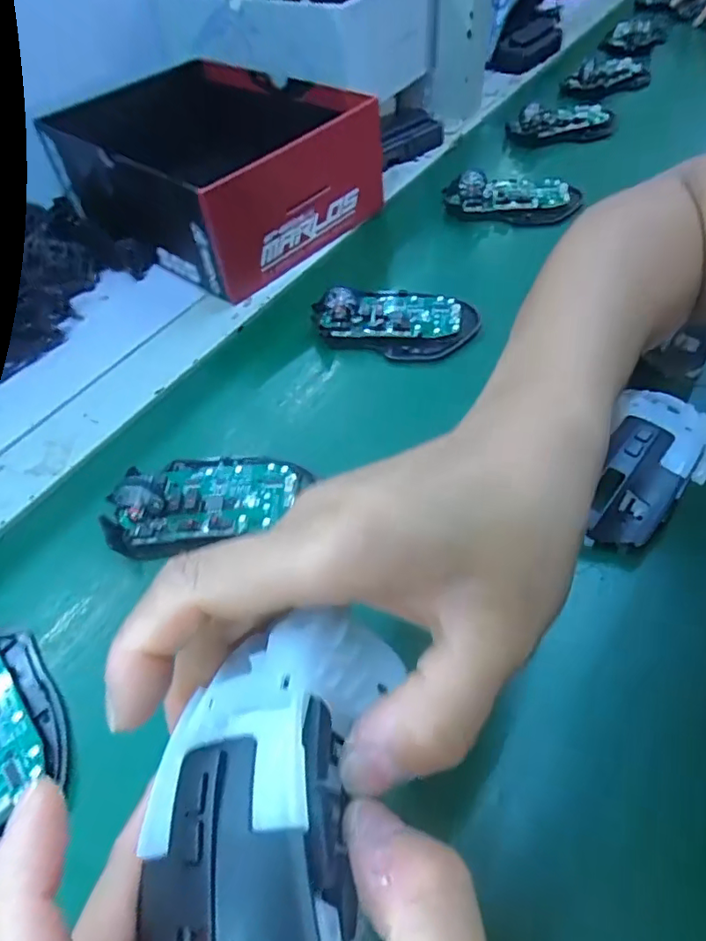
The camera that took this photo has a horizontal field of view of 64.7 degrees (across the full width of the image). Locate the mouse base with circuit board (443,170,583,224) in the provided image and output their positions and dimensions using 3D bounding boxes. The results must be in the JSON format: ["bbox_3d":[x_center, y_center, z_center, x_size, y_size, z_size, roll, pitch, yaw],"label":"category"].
[{"bbox_3d":[0.140,-0.246,0.493,0.114,0.031,0.062,10,53,14],"label":"mouse base with circuit board"}]

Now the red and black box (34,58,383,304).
[{"bbox_3d":[-0.125,-0.277,0.507,0.252,0.090,0.196,33,61,27],"label":"red and black box"}]

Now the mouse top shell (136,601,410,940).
[{"bbox_3d":[-0.021,0.076,0.131,0.055,0.028,0.093,5,52,10],"label":"mouse top shell"}]

